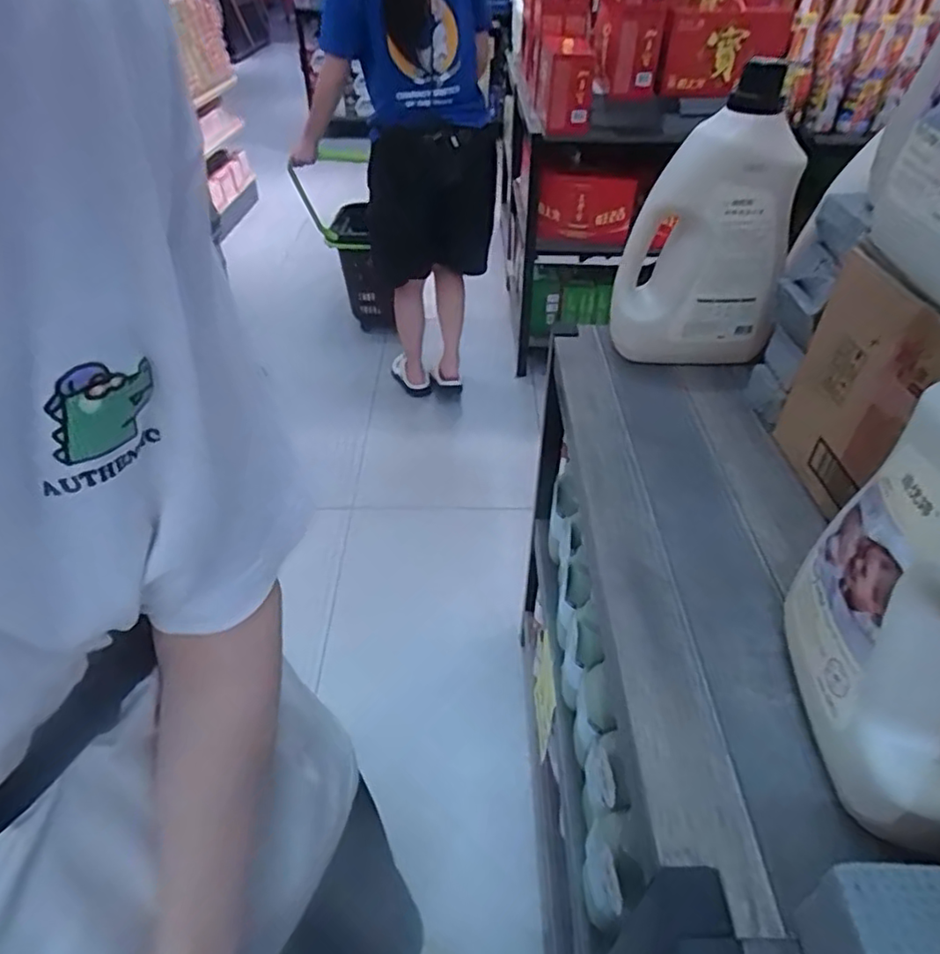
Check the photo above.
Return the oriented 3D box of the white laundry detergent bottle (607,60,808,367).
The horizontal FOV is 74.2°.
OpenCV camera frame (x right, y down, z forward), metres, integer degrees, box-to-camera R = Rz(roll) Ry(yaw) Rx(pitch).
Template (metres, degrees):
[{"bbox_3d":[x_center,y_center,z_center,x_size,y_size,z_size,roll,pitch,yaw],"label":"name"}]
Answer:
[{"bbox_3d":[0.290,-0.292,0.779,0.172,0.351,0.119,3,42,2],"label":"white laundry detergent bottle"}]

